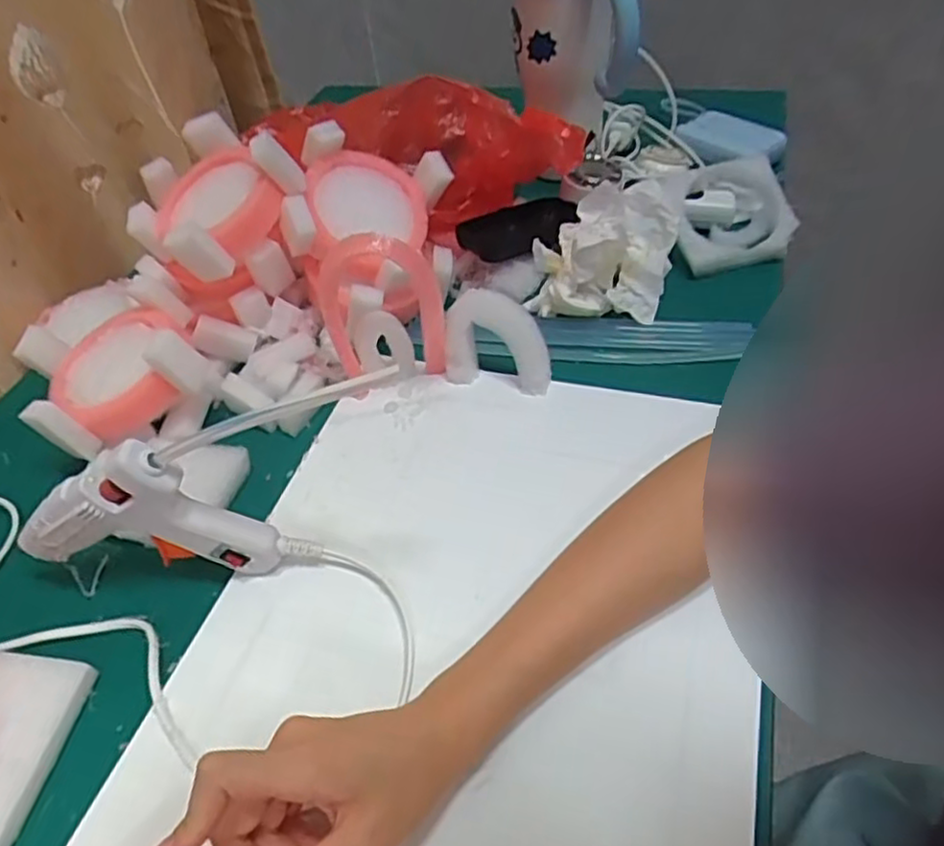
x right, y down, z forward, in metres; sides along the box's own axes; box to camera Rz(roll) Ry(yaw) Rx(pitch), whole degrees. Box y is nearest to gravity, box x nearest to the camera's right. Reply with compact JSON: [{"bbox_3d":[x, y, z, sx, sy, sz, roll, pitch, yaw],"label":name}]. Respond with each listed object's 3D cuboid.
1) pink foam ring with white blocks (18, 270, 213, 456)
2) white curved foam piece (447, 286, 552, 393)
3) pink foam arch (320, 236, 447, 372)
[{"bbox_3d":[-0.252,-0.042,0.494,0.115,0.058,0.101,-23,48,-13],"label":"pink foam ring with white blocks"},{"bbox_3d":[0.020,-0.060,0.498,0.073,0.069,0.020,7,28,11],"label":"white curved foam piece"},{"bbox_3d":[-0.060,-0.073,0.472,0.076,0.131,0.022,-8,46,1],"label":"pink foam arch"}]

